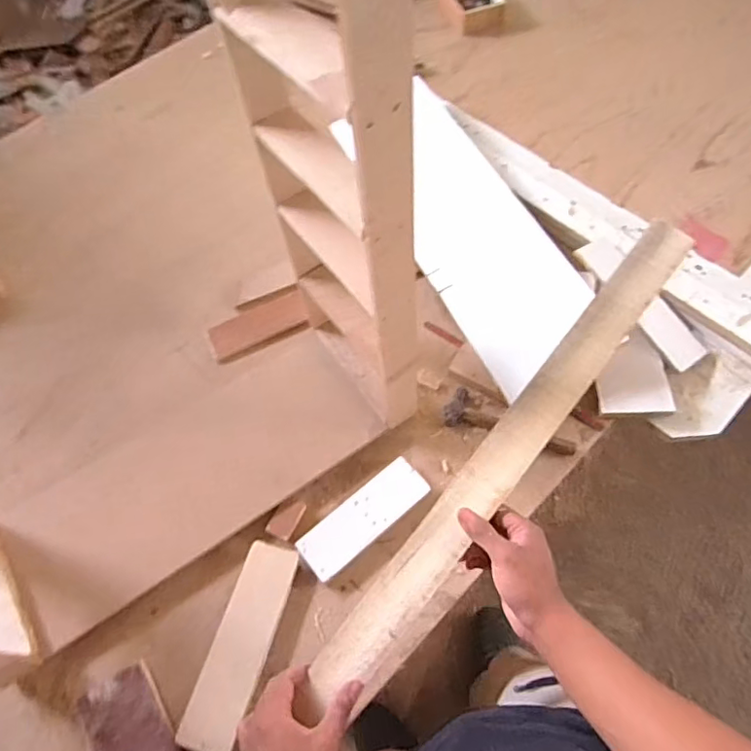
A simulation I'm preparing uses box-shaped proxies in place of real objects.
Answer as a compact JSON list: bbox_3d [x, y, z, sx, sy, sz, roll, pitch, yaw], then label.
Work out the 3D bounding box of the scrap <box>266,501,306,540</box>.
[{"bbox_3d":[-0.120,0.190,0.758,0.036,0.007,0.055,23,66,13],"label":"scrap"}]

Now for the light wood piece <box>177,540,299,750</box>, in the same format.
[{"bbox_3d":[-0.160,0.321,0.683,0.069,0.012,0.230,13,64,9],"label":"light wood piece"}]

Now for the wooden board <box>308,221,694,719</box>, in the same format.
[{"bbox_3d":[0.150,0.075,0.605,0.059,0.015,0.622,37,80,19],"label":"wooden board"}]

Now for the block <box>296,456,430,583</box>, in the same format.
[{"bbox_3d":[-0.015,0.188,0.750,0.187,0.014,0.063,-37,67,-16],"label":"block"}]

